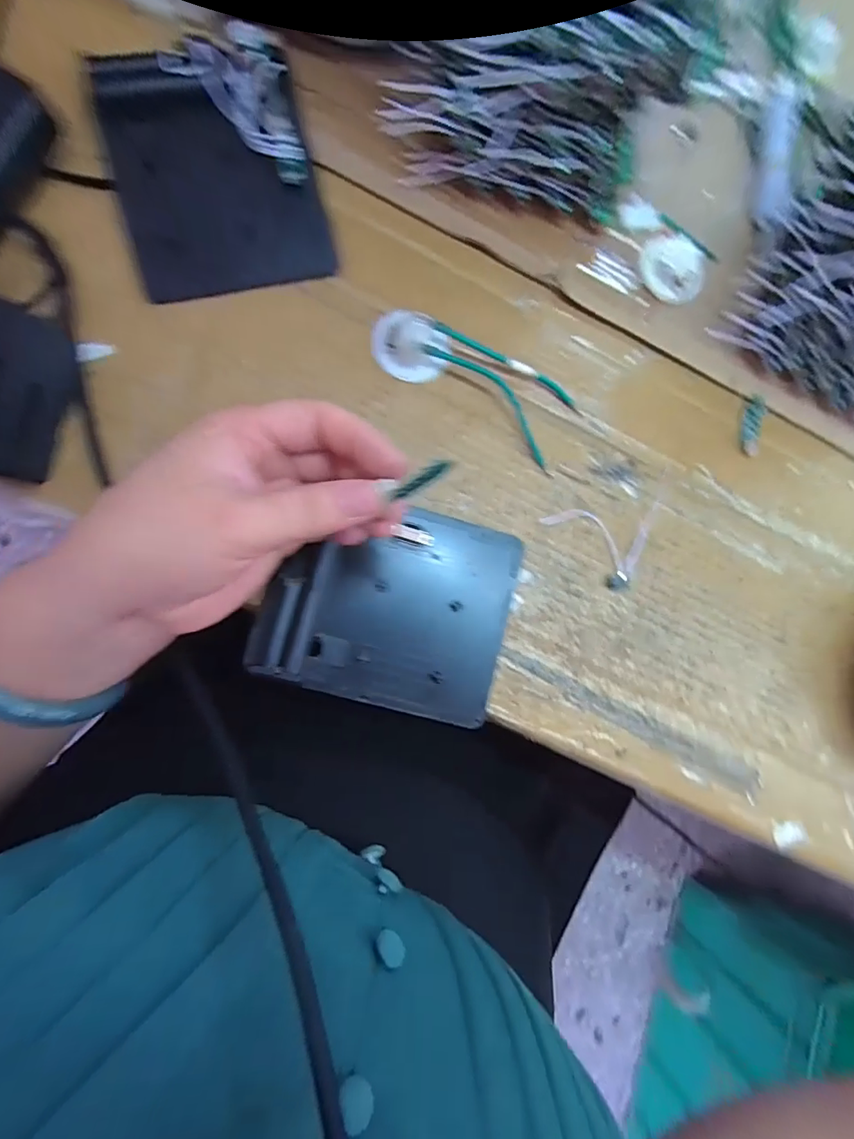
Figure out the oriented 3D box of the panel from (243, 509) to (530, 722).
[{"bbox_3d":[-0.018,0.019,0.279,0.131,0.022,0.108,15,83,-7],"label":"panel"}]

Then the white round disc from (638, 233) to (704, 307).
[{"bbox_3d":[0.156,-0.191,0.322,0.044,0.009,0.036,40,81,-3],"label":"white round disc"}]

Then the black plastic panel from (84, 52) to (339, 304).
[{"bbox_3d":[-0.114,-0.216,0.278,0.105,0.023,0.114,-17,88,-10],"label":"black plastic panel"}]

